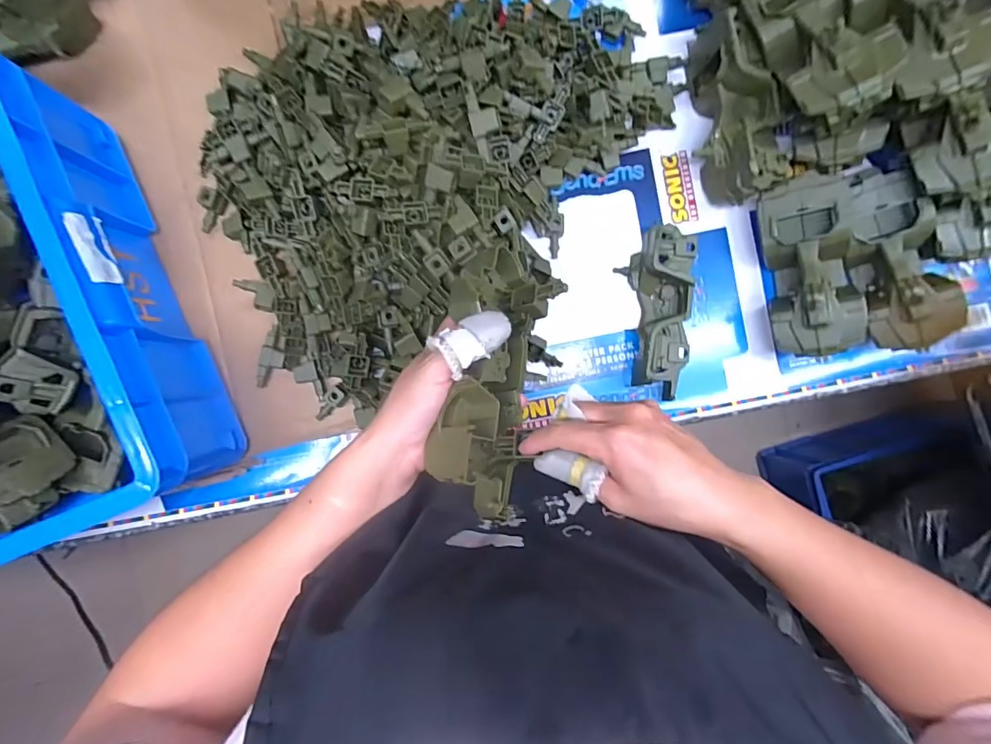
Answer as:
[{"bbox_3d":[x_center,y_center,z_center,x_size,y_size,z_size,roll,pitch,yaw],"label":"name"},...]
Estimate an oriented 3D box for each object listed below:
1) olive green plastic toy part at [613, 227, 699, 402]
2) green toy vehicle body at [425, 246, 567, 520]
[{"bbox_3d":[0.185,-0.065,0.500,0.072,0.037,0.178,-4,91,-1],"label":"olive green plastic toy part"},{"bbox_3d":[-0.002,-0.004,0.321,0.072,0.058,0.197,10,64,-1],"label":"green toy vehicle body"}]

